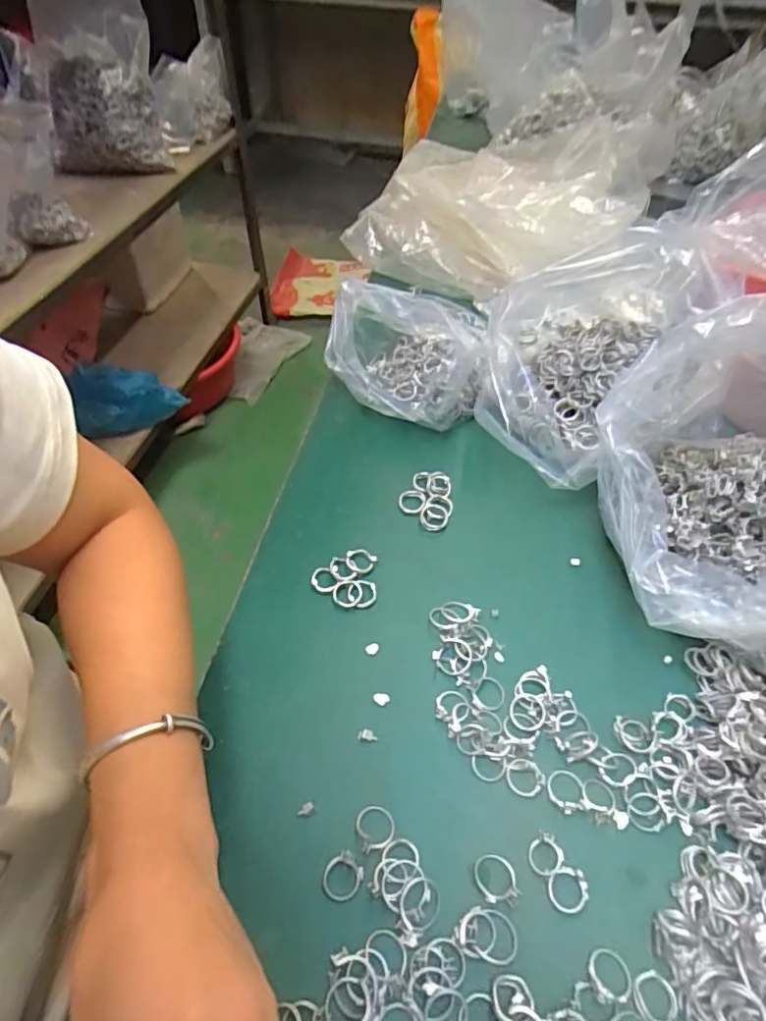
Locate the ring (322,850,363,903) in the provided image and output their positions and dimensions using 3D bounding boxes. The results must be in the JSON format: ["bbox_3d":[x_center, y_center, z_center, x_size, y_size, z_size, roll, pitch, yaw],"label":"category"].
[{"bbox_3d":[-0.021,0.189,0.289,0.019,0.004,0.021,36,57,24],"label":"ring"}]

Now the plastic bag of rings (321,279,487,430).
[{"bbox_3d":[0.013,-0.133,0.516,0.144,0.090,0.104,17,51,11],"label":"plastic bag of rings"}]

